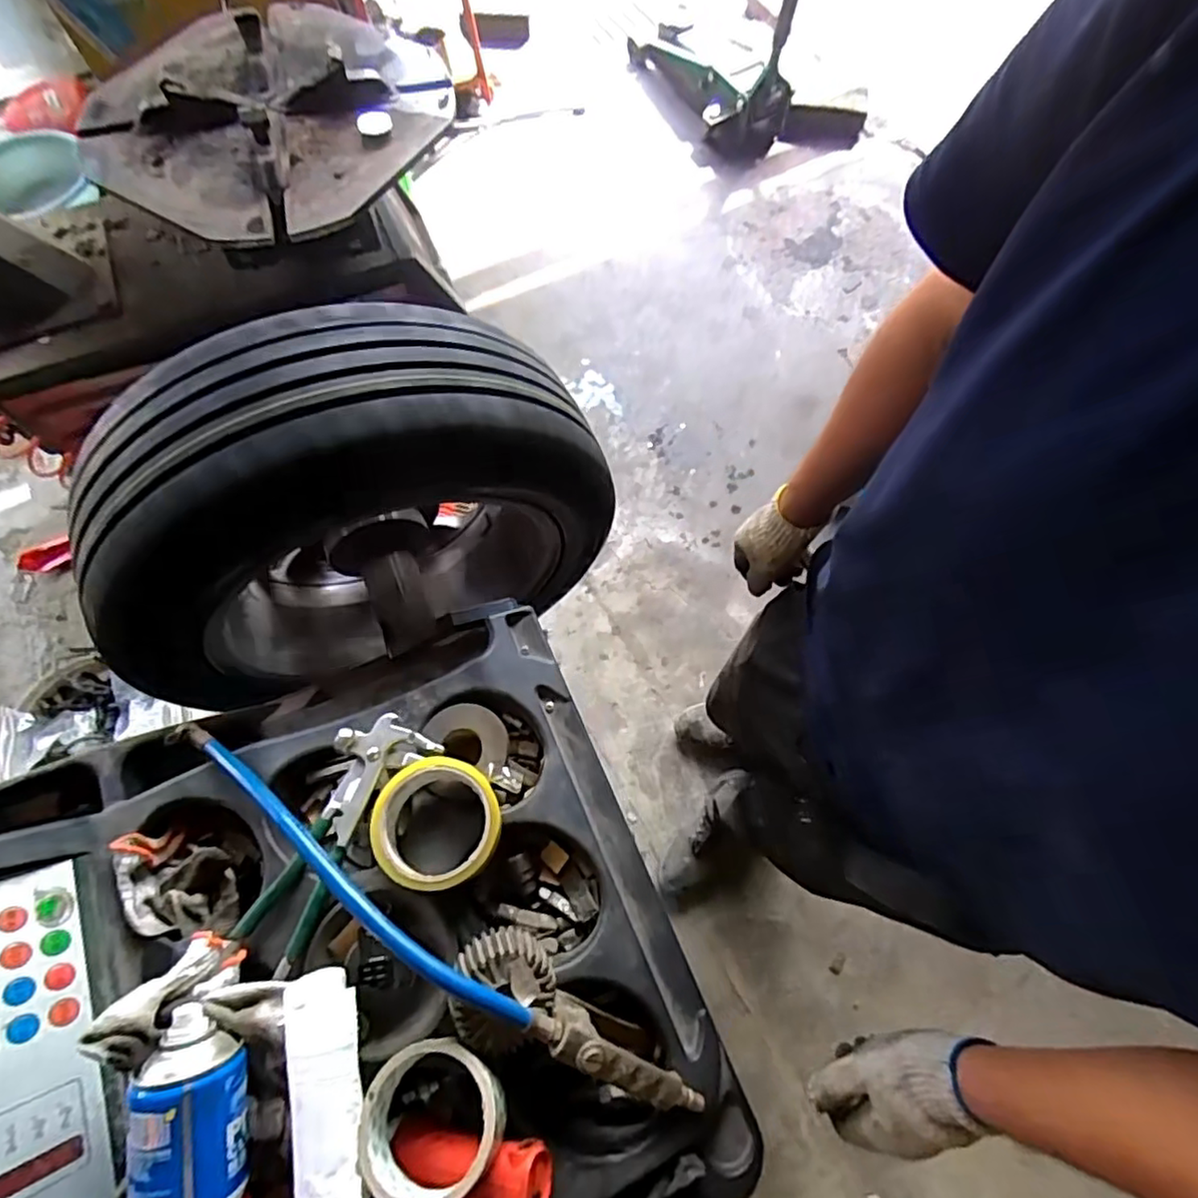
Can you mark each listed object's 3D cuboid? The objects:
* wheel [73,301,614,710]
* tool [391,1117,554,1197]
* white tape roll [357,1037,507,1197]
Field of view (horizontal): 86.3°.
[{"bbox_3d":[-0.253,-0.103,0.763,0.492,0.447,0.179,-21,71,-8],"label":"wheel"},{"bbox_3d":[-0.090,0.386,0.433,0.116,0.042,0.044,-5,68,22],"label":"tool"},{"bbox_3d":[-0.108,0.334,0.411,0.089,0.035,0.082,0,70,-1],"label":"white tape roll"}]

